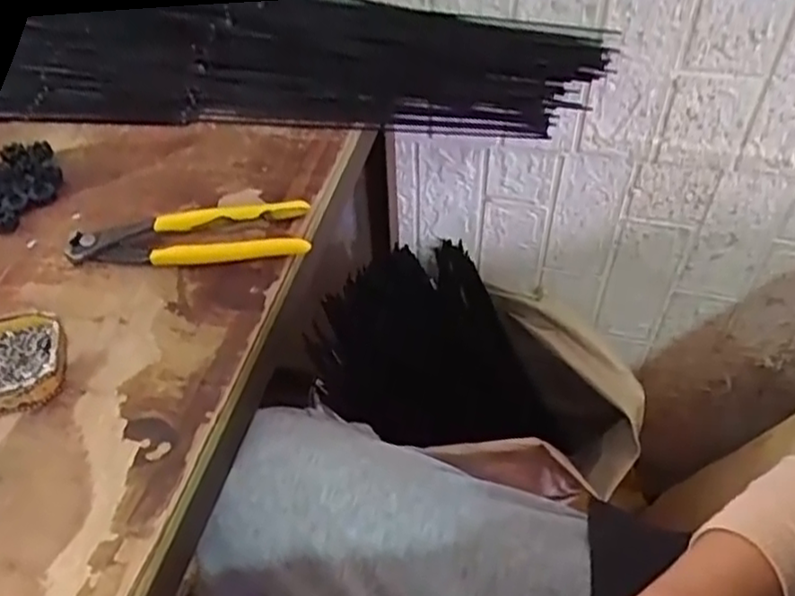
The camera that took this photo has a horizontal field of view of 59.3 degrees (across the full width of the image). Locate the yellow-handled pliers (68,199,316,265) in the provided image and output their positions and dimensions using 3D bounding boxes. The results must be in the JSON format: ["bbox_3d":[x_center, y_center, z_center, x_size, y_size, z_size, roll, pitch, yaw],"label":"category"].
[{"bbox_3d":[-0.145,-0.045,0.491,0.163,0.015,0.046,-1,46,1],"label":"yellow-handled pliers"}]

